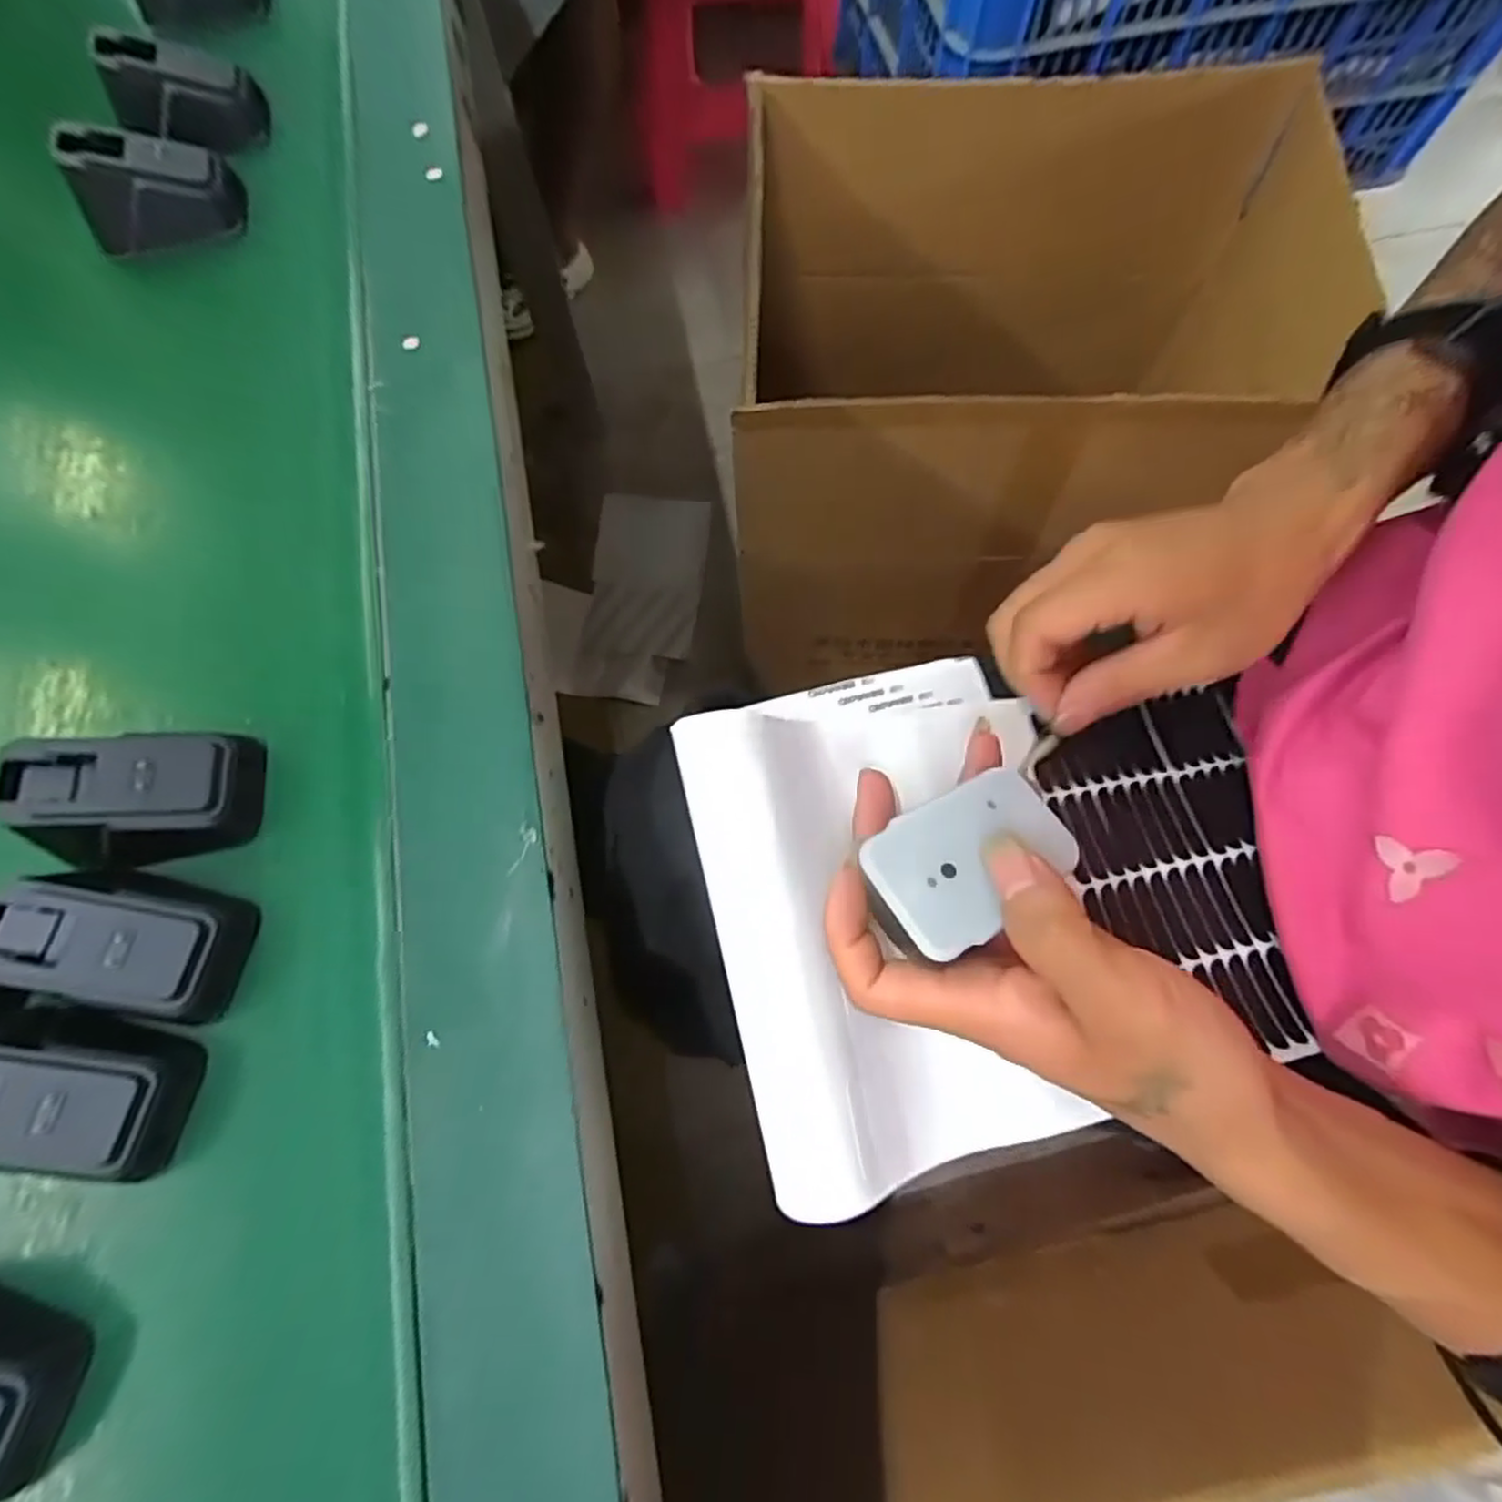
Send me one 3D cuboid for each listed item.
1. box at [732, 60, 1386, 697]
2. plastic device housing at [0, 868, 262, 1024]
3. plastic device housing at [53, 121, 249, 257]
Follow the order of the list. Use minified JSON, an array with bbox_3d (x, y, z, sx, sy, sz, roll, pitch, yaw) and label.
[{"bbox_3d":[0.222,-0.337,0.727,0.439,0.366,0.360,2,72,2],"label":"box"},{"bbox_3d":[-0.203,0.060,0.232,0.063,0.033,0.039,14,72,6],"label":"plastic device housing"},{"bbox_3d":[-0.290,-0.274,0.350,0.069,0.040,0.032,-17,72,-4],"label":"plastic device housing"}]

